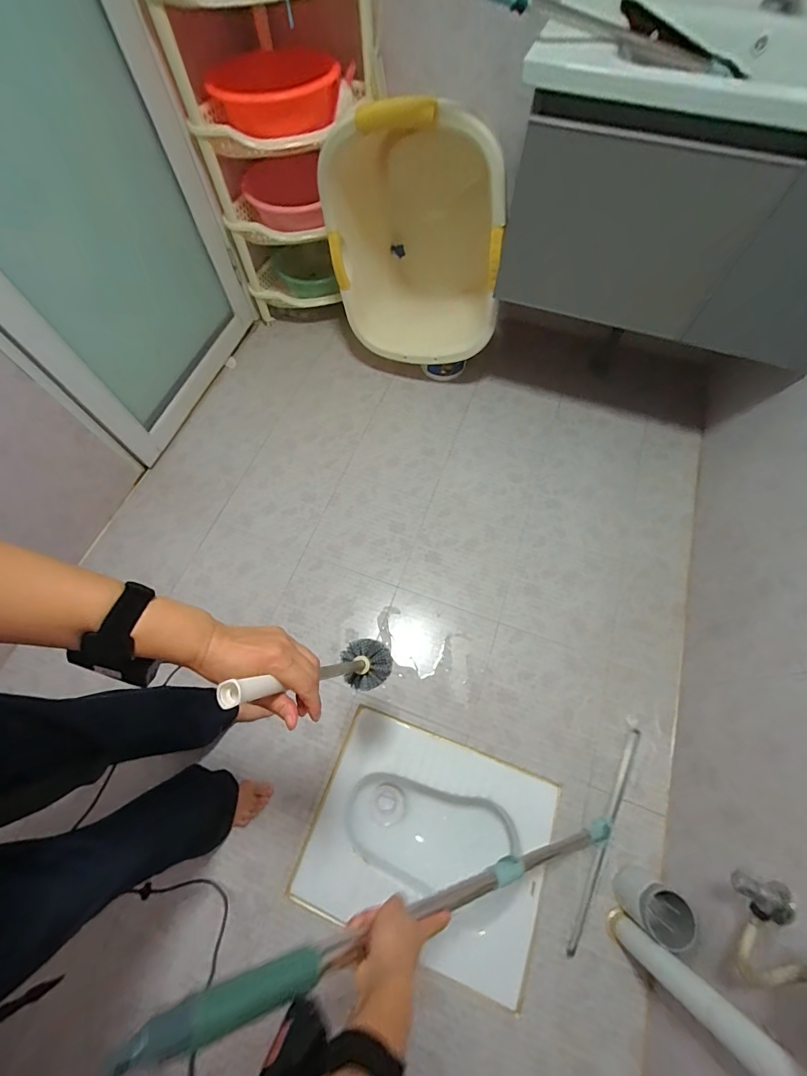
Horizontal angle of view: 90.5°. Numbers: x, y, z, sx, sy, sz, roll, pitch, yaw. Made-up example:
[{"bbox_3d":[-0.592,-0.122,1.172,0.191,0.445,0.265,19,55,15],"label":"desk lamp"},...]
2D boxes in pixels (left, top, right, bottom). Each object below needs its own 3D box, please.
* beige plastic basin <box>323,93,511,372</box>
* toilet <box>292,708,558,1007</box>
[{"bbox_3d":[0.033,-0.859,1.145,0.469,0.590,0.467,3,65,5],"label":"beige plastic basin"},{"bbox_3d":[0.065,0.734,1.001,0.519,0.223,0.413,18,67,12],"label":"toilet"}]

